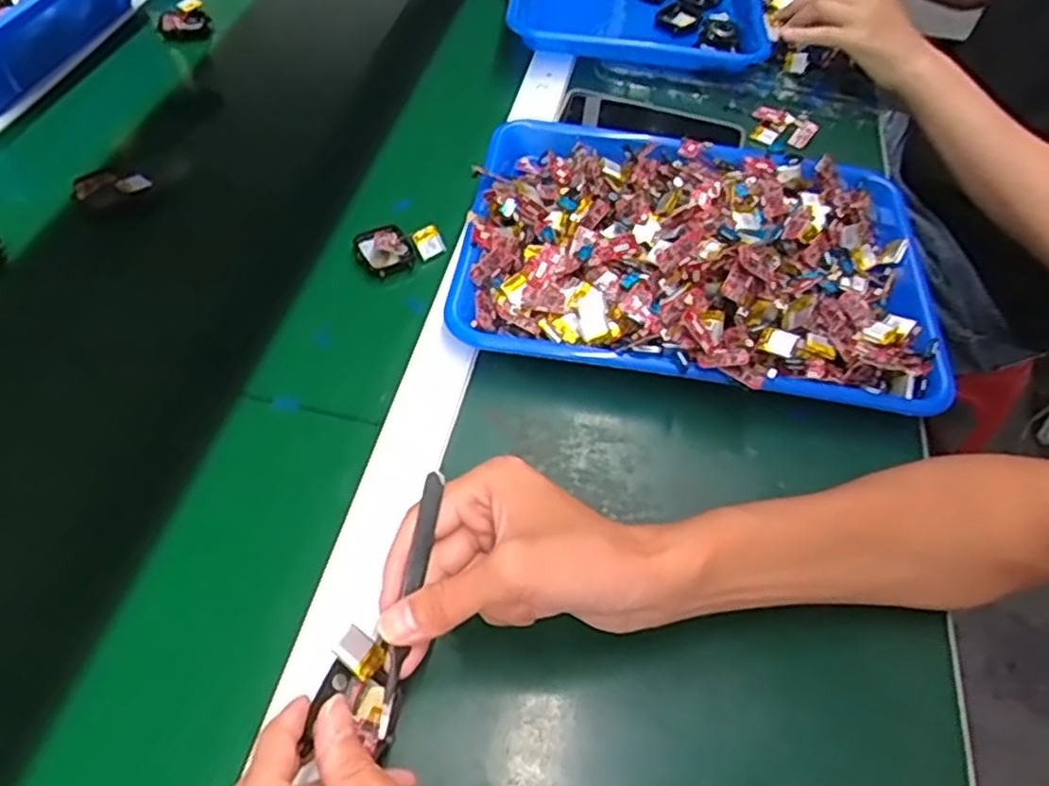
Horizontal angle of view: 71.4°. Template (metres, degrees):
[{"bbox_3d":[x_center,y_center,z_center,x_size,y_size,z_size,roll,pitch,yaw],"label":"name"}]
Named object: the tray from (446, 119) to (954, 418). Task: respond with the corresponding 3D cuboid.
[{"bbox_3d":[0.125,-0.109,0.533,0.329,0.066,0.247,7,51,2],"label":"tray"}]

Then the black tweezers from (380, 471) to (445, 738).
[{"bbox_3d":[-0.053,0.093,0.338,0.009,0.005,0.118,9,66,4],"label":"black tweezers"}]

